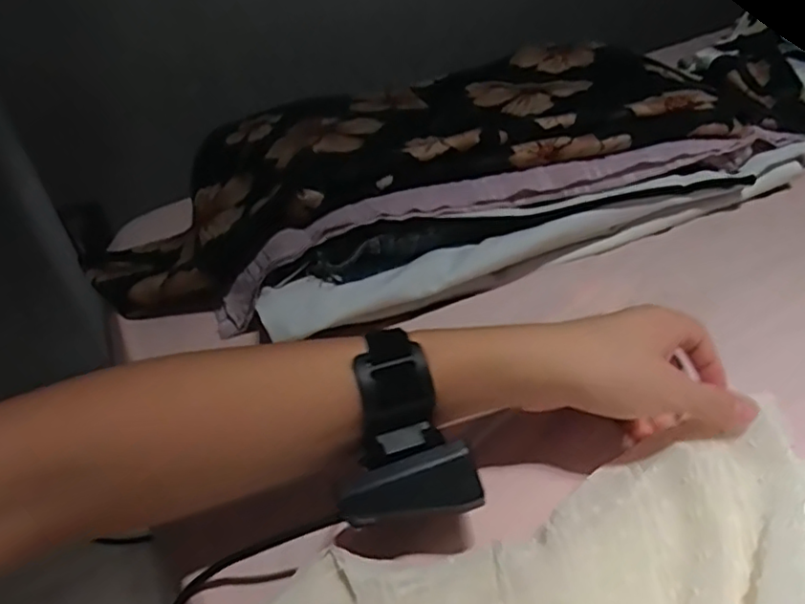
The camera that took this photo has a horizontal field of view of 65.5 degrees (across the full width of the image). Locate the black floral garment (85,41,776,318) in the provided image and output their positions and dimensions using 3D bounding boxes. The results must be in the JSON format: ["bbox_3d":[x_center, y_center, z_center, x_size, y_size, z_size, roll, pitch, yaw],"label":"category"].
[{"bbox_3d":[0.014,-0.140,0.607,0.640,0.094,0.255,-15,38,-11],"label":"black floral garment"}]

